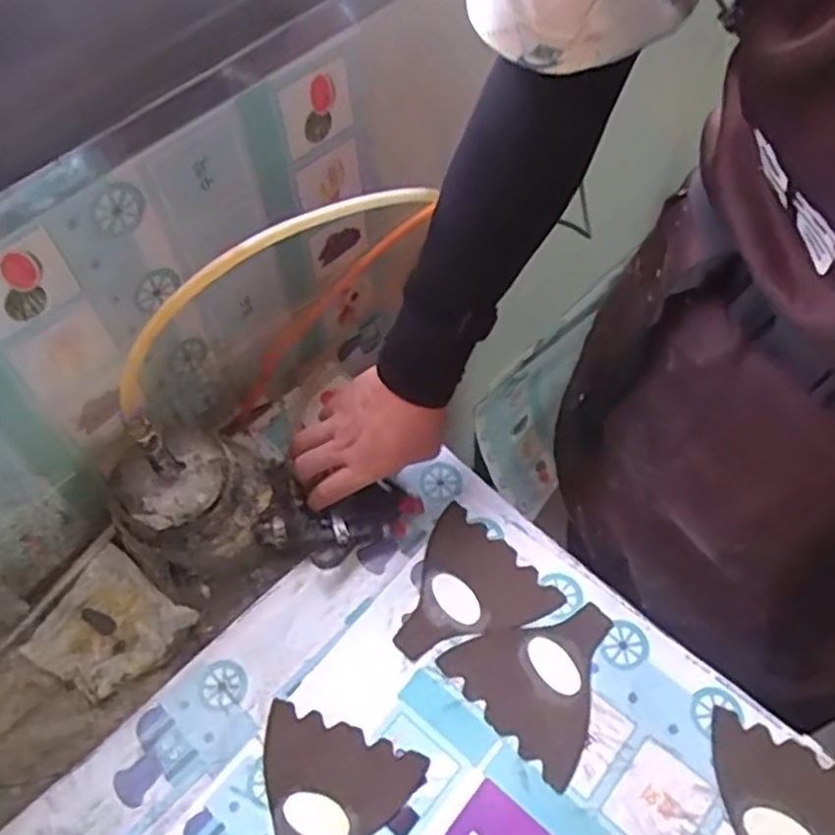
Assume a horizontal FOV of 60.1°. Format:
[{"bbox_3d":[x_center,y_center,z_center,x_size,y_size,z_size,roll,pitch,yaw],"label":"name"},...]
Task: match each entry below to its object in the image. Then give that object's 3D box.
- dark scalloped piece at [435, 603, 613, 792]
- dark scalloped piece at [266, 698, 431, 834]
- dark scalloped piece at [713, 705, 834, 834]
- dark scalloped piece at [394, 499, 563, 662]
[{"bbox_3d":[0.102,0.197,0.569,0.121,0.006,0.118,-38,64,-19],"label":"dark scalloped piece"},{"bbox_3d":[-0.068,0.287,0.521,0.121,0.004,0.123,14,60,11],"label":"dark scalloped piece"},{"bbox_3d":[0.253,0.271,0.517,0.128,0.006,0.115,-30,61,-15],"label":"dark scalloped piece"},{"bbox_3d":[0.035,0.149,0.600,0.123,0.008,0.118,-39,64,-20],"label":"dark scalloped piece"}]

